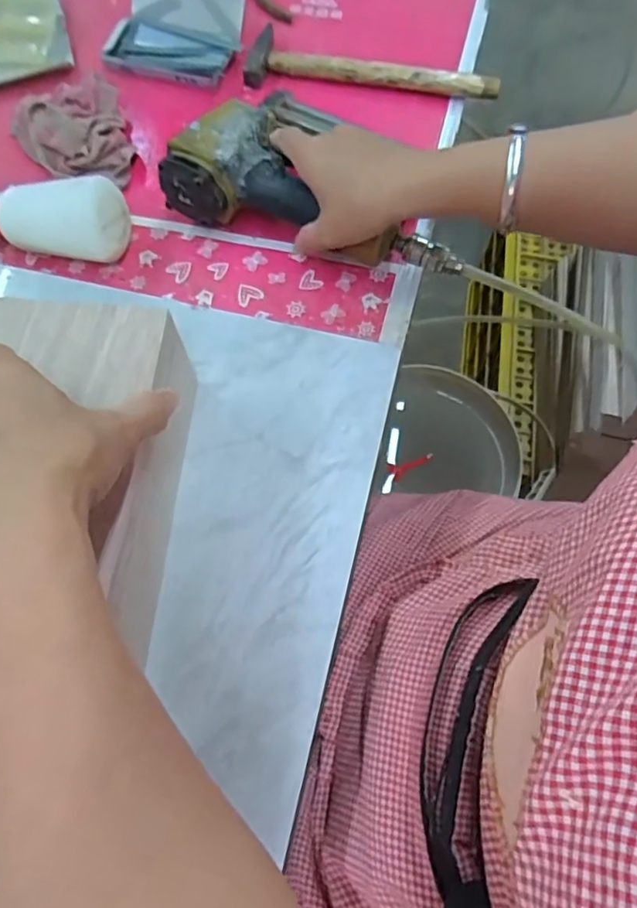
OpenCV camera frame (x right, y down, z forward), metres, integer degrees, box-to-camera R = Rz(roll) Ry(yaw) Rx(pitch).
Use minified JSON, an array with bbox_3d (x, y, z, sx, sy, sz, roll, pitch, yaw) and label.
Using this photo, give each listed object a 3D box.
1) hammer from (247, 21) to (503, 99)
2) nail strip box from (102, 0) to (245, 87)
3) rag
[{"bbox_3d":[0.052,-0.376,0.567,0.244,0.025,0.064,14,68,6],"label":"hammer"},{"bbox_3d":[-0.148,-0.441,0.588,0.137,0.043,0.118,12,68,6],"label":"nail strip box"},{"bbox_3d":[-0.232,-0.310,0.544,0.100,0.032,0.143,-28,70,-11],"label":"rag"}]

